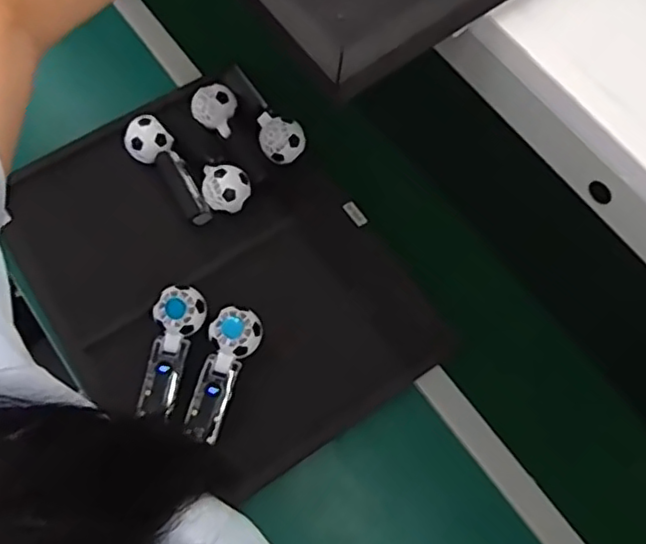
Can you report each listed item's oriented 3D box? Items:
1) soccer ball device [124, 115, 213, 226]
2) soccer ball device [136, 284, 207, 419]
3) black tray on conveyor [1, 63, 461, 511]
[{"bbox_3d":[-0.219,-0.137,0.878,0.062,0.051,0.173,-26,70,-13],"label":"soccer ball device"},{"bbox_3d":[-0.195,0.098,0.783,0.063,0.044,0.168,16,66,5],"label":"soccer ball device"},{"bbox_3d":[-0.147,-0.005,0.844,0.422,0.073,0.550,-35,76,-13],"label":"black tray on conveyor"}]

